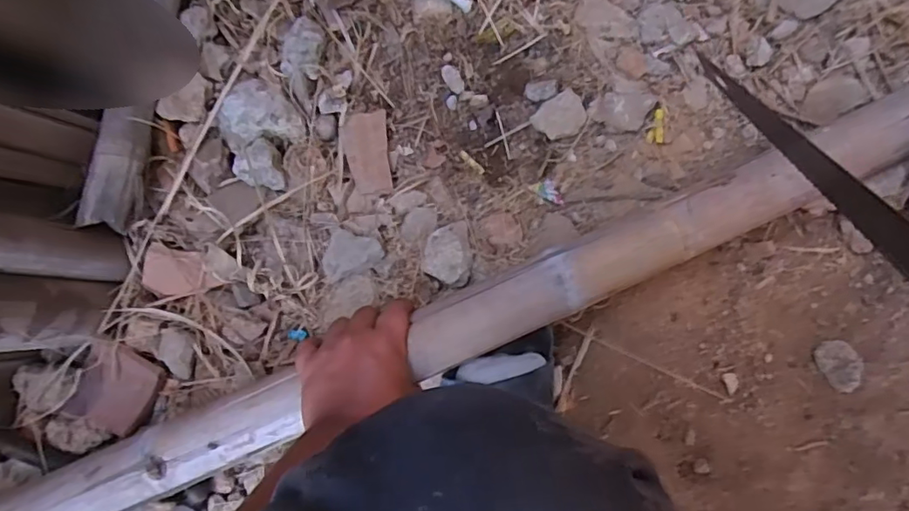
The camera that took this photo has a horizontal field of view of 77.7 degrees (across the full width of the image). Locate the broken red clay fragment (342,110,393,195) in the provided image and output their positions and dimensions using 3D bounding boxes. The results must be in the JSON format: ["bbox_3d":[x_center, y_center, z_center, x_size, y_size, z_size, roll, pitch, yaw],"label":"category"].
[{"bbox_3d":[-0.094,-0.110,0.608,0.047,0.006,0.089,-5,88,-10],"label":"broken red clay fragment"}]

